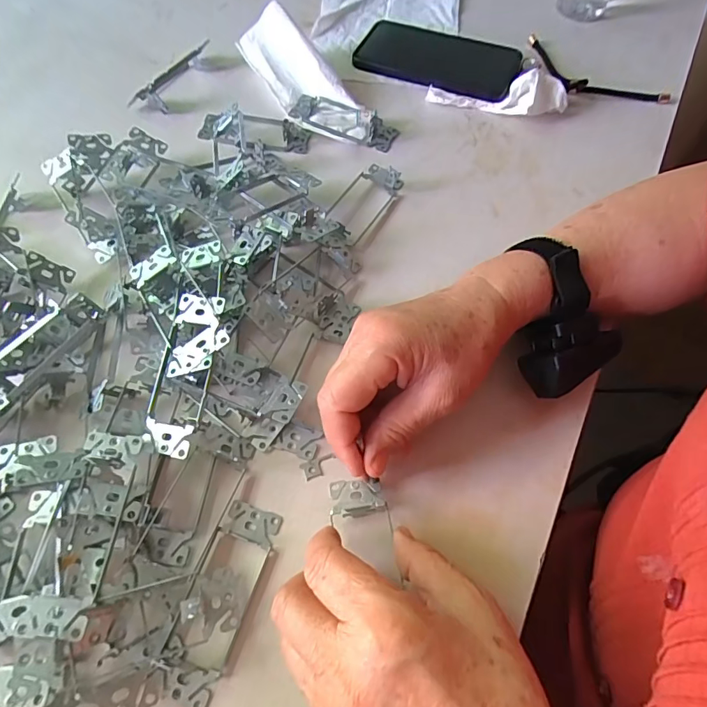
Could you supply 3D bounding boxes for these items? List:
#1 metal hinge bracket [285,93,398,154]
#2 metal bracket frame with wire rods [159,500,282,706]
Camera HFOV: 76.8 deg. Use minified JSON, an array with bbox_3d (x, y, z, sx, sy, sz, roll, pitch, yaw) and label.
[{"bbox_3d":[-0.012,-0.228,0.430,0.110,0.019,0.043,23,67,11],"label":"metal hinge bracket"},{"bbox_3d":[-0.077,0.143,0.259,0.040,0.013,0.105,19,66,9],"label":"metal bracket frame with wire rods"}]

